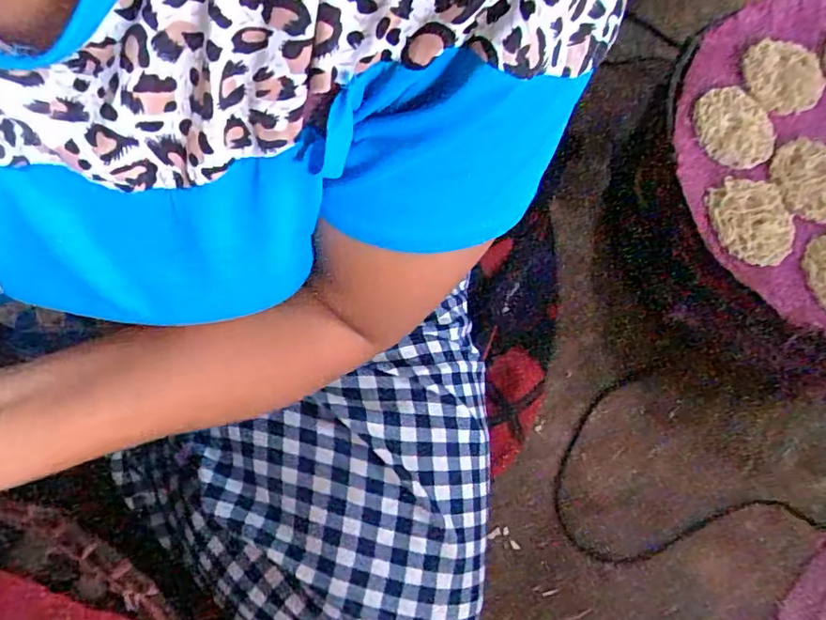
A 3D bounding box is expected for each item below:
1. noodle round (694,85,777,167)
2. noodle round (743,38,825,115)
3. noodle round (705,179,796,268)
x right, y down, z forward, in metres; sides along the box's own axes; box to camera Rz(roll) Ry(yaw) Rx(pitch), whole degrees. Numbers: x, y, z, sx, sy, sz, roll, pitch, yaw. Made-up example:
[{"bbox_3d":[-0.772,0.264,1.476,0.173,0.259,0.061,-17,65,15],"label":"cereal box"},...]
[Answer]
[{"bbox_3d":[0.286,-0.164,0.497,0.075,0.010,0.068,43,75,12],"label":"noodle round"},{"bbox_3d":[0.342,-0.213,0.516,0.074,0.016,0.066,20,72,5],"label":"noodle round"},{"bbox_3d":[0.288,-0.077,0.475,0.071,0.015,0.080,-24,73,-9],"label":"noodle round"}]

